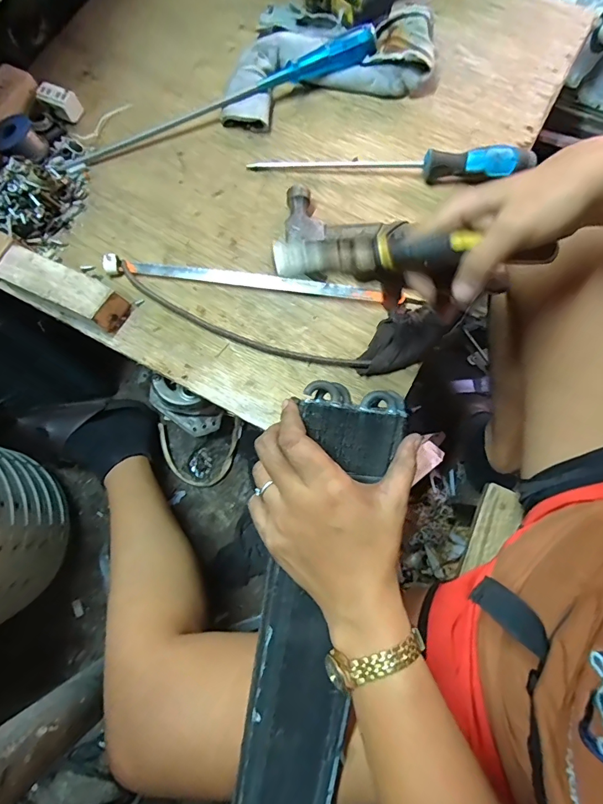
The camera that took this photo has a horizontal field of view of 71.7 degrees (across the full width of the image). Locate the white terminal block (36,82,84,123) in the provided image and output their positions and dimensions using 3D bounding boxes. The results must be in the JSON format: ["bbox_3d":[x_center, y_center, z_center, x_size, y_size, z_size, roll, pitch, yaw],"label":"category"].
[{"bbox_3d":[-0.289,-0.359,0.498,0.043,0.027,0.024,26,79,7],"label":"white terminal block"}]

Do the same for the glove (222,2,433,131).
[{"bbox_3d":[0.030,-0.376,0.478,0.218,0.047,0.171,21,79,6],"label":"glove"}]

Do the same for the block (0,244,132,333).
[{"bbox_3d":[-0.244,-0.116,0.431,0.127,0.037,0.038,24,79,7],"label":"block"}]

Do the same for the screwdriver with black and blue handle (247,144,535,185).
[{"bbox_3d":[0.093,-0.259,0.450,0.294,0.037,0.033,5,77,3],"label":"screwdriver with black and blue handle"}]

